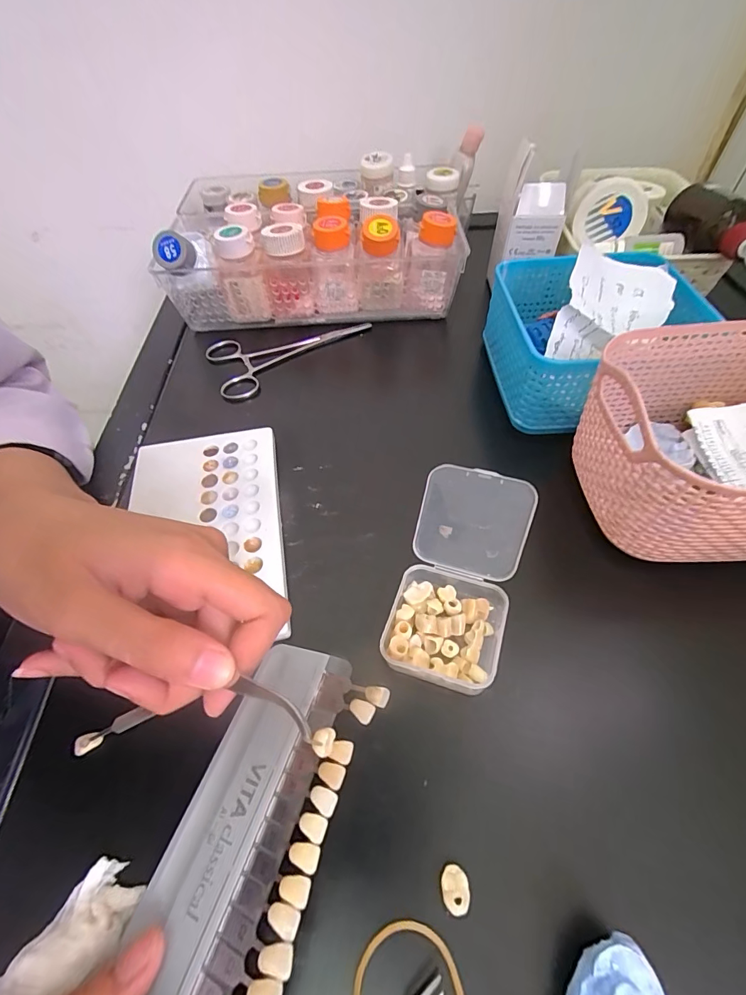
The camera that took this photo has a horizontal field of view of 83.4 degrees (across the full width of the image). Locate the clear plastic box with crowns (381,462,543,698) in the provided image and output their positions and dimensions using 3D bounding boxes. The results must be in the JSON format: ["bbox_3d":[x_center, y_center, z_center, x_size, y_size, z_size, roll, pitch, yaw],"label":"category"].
[{"bbox_3d":[0.043,0.040,0.210,0.058,0.052,0.094,14,56,12],"label":"clear plastic box with crowns"}]

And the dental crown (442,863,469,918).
[{"bbox_3d":[0.032,0.150,0.160,0.010,0.004,0.014,2,54,3],"label":"dental crown"}]

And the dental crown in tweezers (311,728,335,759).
[{"bbox_3d":[-0.017,0.081,0.138,0.006,0.006,0.008,11,55,10],"label":"dental crown in tweezers"}]

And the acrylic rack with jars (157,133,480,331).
[{"bbox_3d":[-0.042,-0.271,0.425,0.294,0.076,0.220,-4,54,-1],"label":"acrylic rack with jars"}]

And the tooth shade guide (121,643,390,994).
[{"bbox_3d":[-0.047,0.134,0.164,0.070,0.016,0.143,-1,48,29],"label":"tooth shade guide"}]

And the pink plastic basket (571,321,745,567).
[{"bbox_3d":[0.201,-0.030,0.229,0.160,0.073,0.113,-2,54,1],"label":"pink plastic basket"}]

